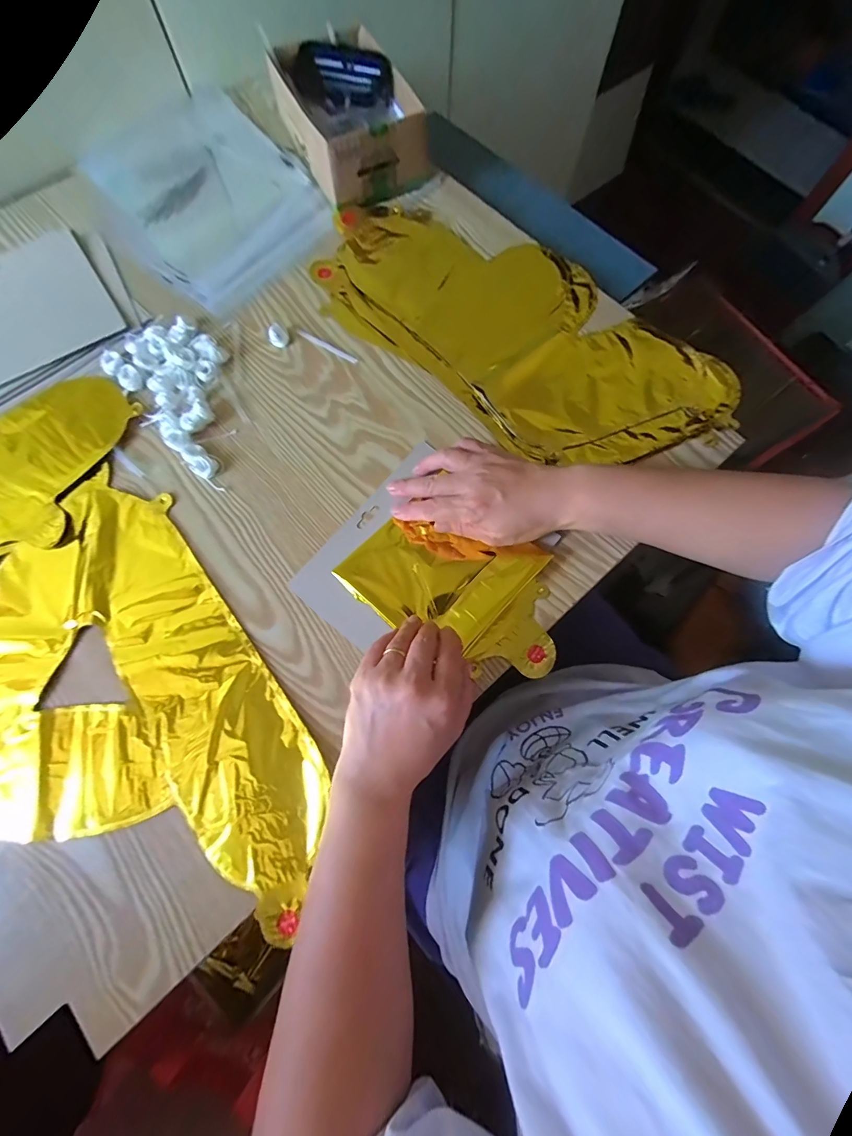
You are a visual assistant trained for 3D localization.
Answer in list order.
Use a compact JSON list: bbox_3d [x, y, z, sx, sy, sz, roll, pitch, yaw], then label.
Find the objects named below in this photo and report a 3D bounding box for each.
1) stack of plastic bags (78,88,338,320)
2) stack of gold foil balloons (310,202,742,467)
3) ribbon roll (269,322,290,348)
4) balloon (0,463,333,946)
[{"bbox_3d":[-0.280,-0.471,0.521,0.241,0.010,0.331,-42,77,-11],"label":"stack of plastic bags"},{"bbox_3d":[0.091,-0.260,0.448,0.447,0.014,0.223,41,77,11],"label":"stack of gold foil balloons"},{"bbox_3d":[-0.156,-0.247,0.443,0.020,0.014,0.020,0,73,0],"label":"ribbon roll"},{"bbox_3d":[-0.295,0.148,0.325,0.341,0.010,0.382,-35,76,-10],"label":"balloon"}]

